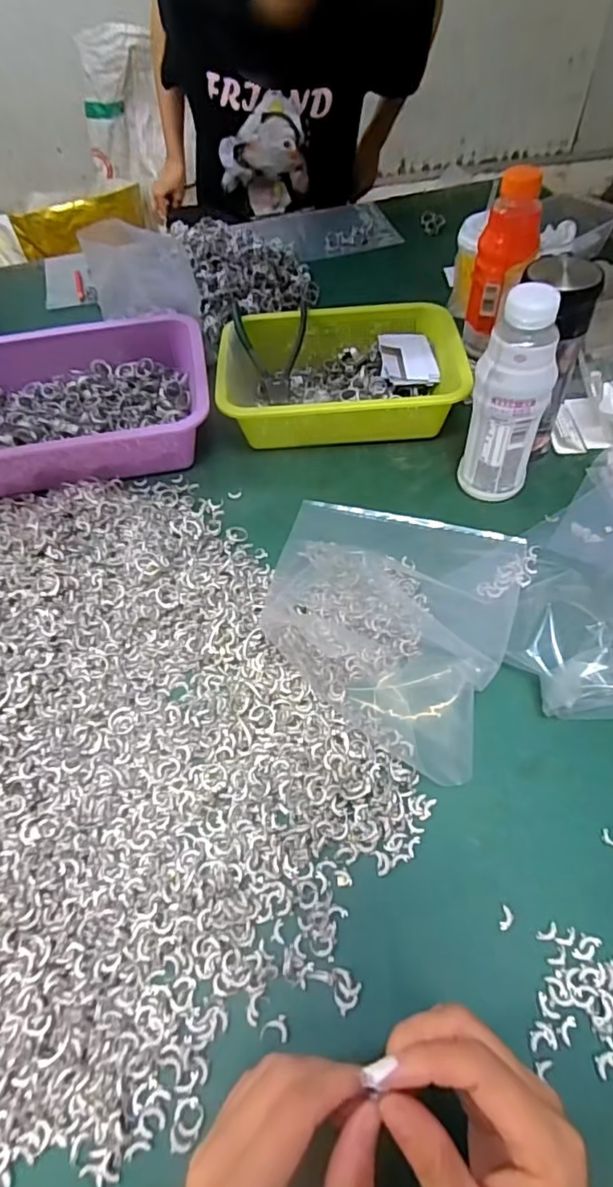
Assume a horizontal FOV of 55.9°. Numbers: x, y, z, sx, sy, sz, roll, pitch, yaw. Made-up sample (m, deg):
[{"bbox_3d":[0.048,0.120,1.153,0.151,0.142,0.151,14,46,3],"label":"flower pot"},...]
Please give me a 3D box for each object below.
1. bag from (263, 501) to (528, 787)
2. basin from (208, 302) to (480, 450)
[{"bbox_3d":[0.061,0.003,0.486,0.220,0.048,0.249,17,57,16],"label":"bag"},{"bbox_3d":[0.034,-0.268,0.676,0.259,0.070,0.209,-5,54,1],"label":"basin"}]

